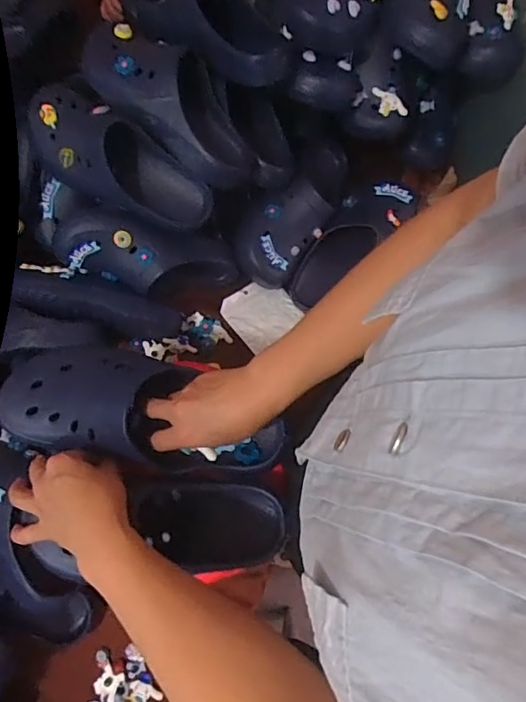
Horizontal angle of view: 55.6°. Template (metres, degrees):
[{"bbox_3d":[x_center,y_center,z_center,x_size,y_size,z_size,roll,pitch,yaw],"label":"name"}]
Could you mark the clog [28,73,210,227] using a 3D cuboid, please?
[{"bbox_3d":[-0.213,-0.277,0.716,0.289,0.092,0.124,33,78,-3],"label":"clog"}]

